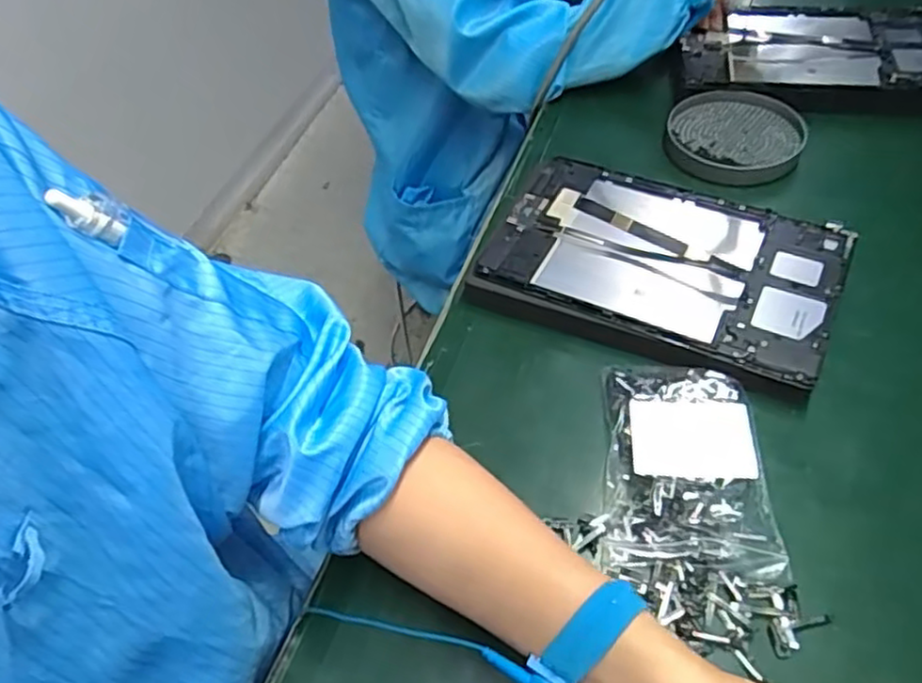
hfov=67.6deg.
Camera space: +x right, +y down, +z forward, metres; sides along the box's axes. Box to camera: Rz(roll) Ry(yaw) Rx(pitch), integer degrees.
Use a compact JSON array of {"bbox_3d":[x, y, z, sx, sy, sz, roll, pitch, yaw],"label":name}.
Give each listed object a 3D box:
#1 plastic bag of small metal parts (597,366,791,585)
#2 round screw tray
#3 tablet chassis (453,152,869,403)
[{"bbox_3d":[0.136,0.073,0.419,0.093,0.022,0.136,5,53,7],"label":"plastic bag of small metal parts"},{"bbox_3d":[0.241,-0.184,0.607,0.111,0.016,0.109,-2,53,2],"label":"round screw tray"},{"bbox_3d":[0.146,-0.057,0.512,0.240,0.030,0.157,22,57,19],"label":"tablet chassis"}]

